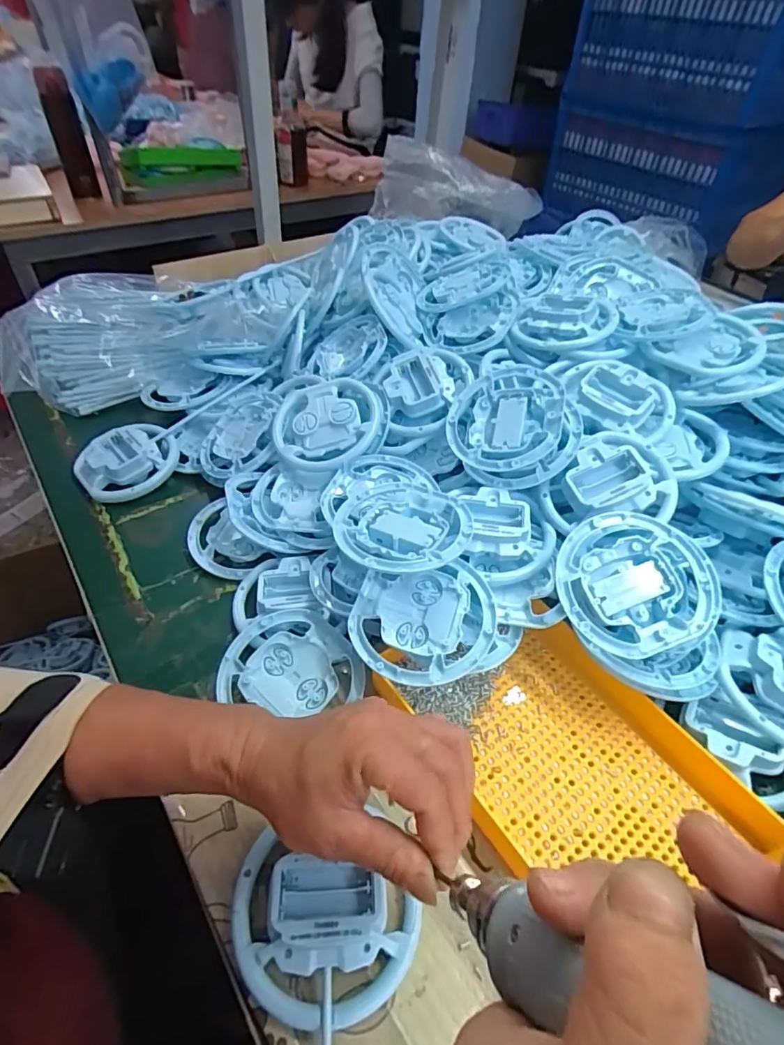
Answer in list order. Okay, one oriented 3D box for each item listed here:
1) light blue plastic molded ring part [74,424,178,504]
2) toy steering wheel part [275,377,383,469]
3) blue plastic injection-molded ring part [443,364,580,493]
[{"bbox_3d":[-0.273,-0.065,0.535,0.078,0.032,0.097,36,54,27],"label":"light blue plastic molded ring part"},{"bbox_3d":[-0.059,-0.093,0.495,0.108,0.024,0.098,-18,65,6],"label":"toy steering wheel part"},{"bbox_3d":[0.106,-0.084,0.454,0.105,0.027,0.117,-21,60,10],"label":"blue plastic injection-molded ring part"}]

